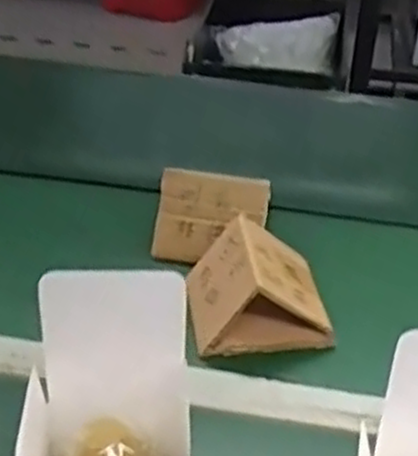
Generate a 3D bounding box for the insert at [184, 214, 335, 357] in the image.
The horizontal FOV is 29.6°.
[{"bbox_3d":[0.042,0.045,0.671,0.110,0.072,0.097,-4,34,-9],"label":"insert"}]

